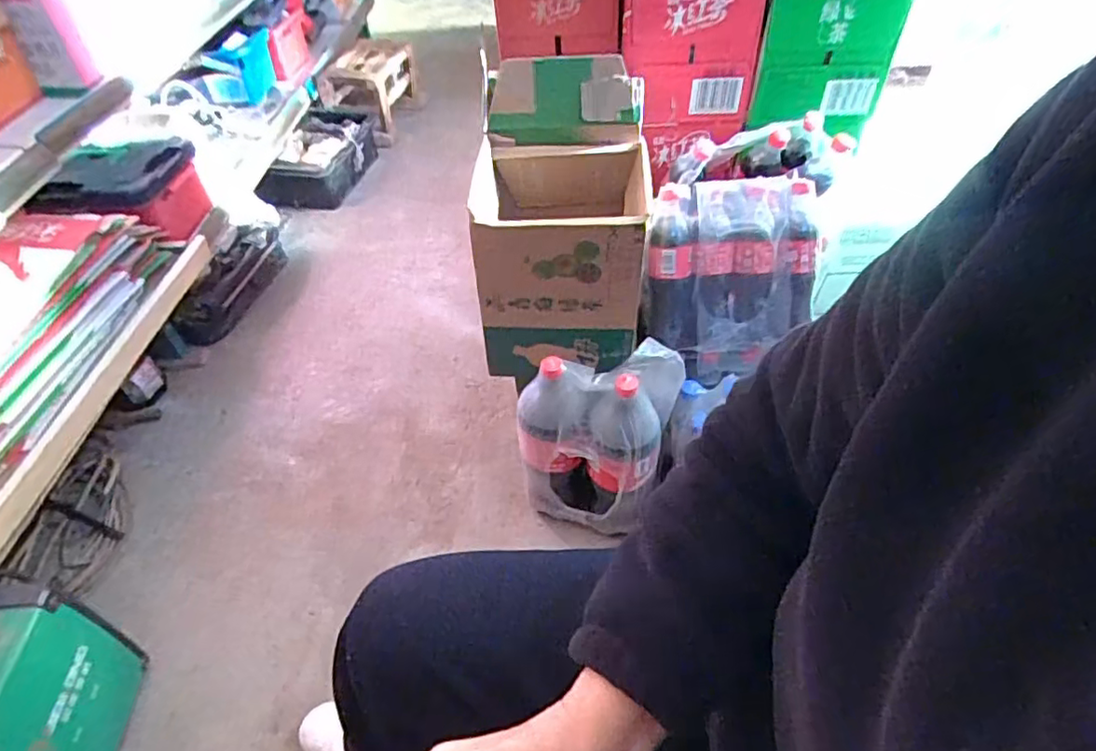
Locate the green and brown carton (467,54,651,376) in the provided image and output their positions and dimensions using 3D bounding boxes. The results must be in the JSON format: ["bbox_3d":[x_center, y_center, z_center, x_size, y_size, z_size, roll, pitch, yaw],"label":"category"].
[{"bbox_3d":[0.019,-0.214,0.893,0.244,0.351,0.240,-2,48,1],"label":"green and brown carton"}]

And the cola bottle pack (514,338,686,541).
[{"bbox_3d":[0.070,0.106,0.943,0.209,0.351,0.121,10,49,12],"label":"cola bottle pack"}]

